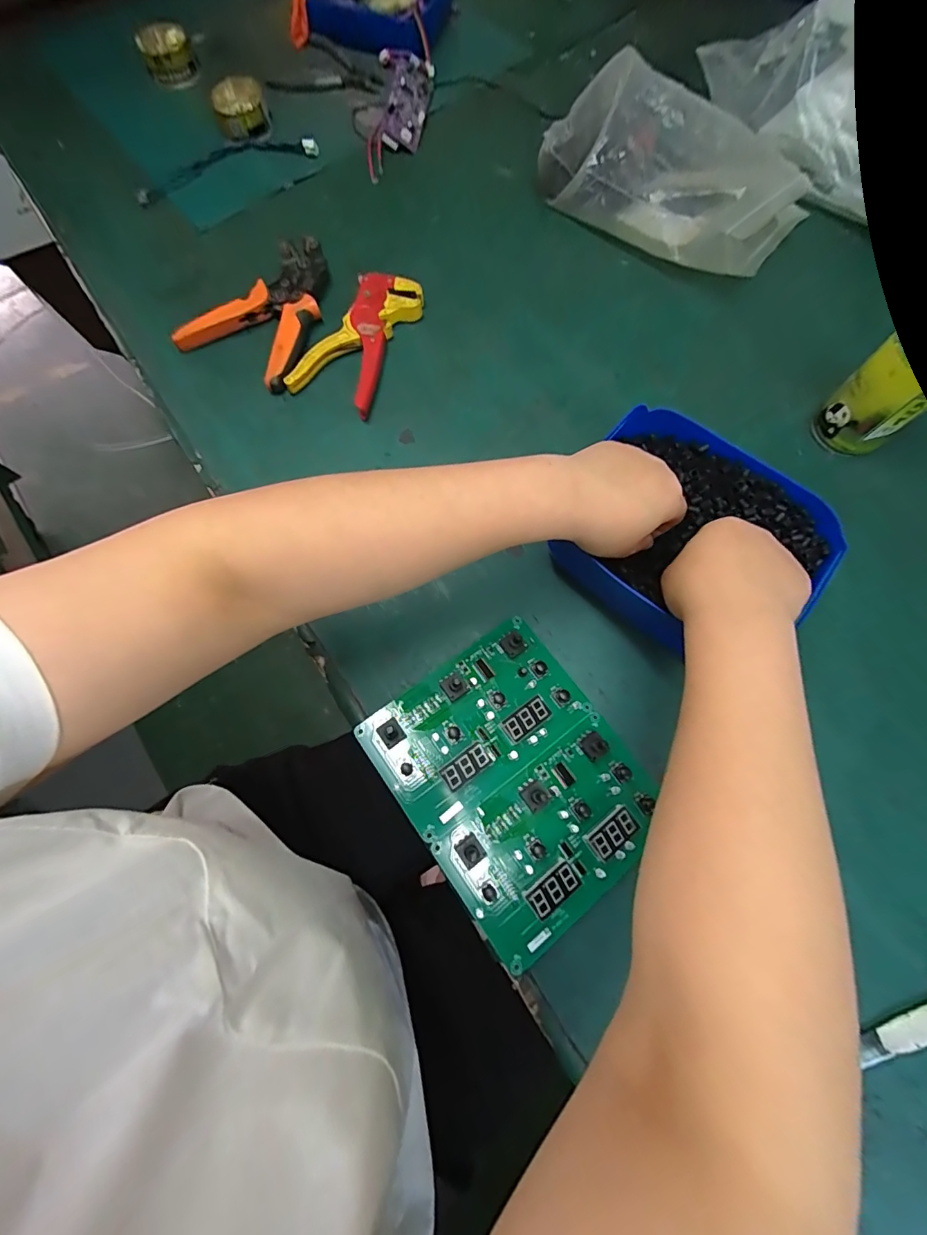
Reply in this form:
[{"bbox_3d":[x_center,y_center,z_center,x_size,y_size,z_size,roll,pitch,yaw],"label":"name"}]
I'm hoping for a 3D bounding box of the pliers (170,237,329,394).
[{"bbox_3d":[-0.206,-0.328,0.490,0.125,0.028,0.168,24,75,7],"label":"pliers"}]

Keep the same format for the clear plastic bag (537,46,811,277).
[{"bbox_3d":[0.230,-0.476,0.500,0.251,0.086,0.157,39,77,10],"label":"clear plastic bag"}]

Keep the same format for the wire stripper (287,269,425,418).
[{"bbox_3d":[-0.105,-0.286,0.480,0.085,0.024,0.159,23,75,6],"label":"wire stripper"}]

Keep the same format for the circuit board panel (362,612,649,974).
[{"bbox_3d":[0.040,0.118,0.351,0.162,0.015,0.197,-33,76,-16],"label":"circuit board panel"}]

